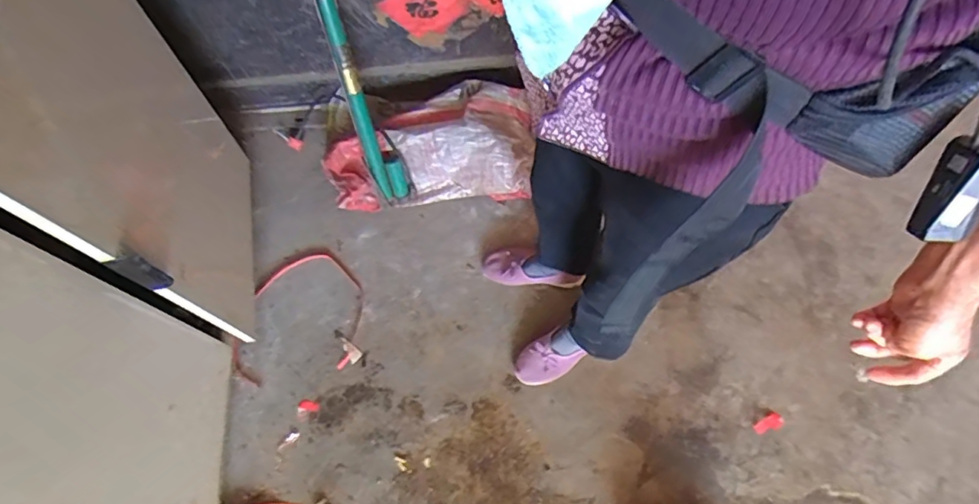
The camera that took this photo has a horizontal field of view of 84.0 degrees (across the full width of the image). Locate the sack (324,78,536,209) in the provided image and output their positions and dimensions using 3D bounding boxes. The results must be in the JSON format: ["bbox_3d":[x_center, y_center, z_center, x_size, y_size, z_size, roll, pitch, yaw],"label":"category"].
[{"bbox_3d":[-0.151,-0.243,1.303,0.468,0.160,0.240,-4,68,-4],"label":"sack"}]

